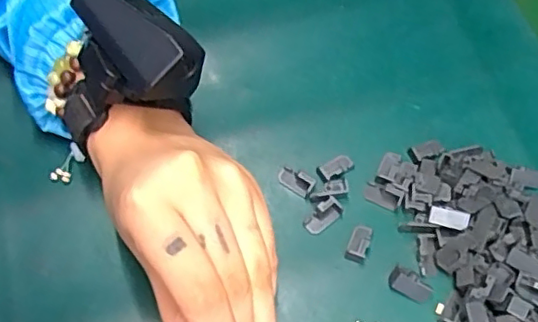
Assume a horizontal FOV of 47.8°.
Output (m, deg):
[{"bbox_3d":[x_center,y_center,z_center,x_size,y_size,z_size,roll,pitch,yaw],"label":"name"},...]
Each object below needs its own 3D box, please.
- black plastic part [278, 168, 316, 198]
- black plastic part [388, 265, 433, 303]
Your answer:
[{"bbox_3d":[0.015,0.012,0.347,0.020,0.004,0.013,26,65,10],"label":"black plastic part"},{"bbox_3d":[0.075,0.065,0.321,0.023,0.004,0.013,26,66,9],"label":"black plastic part"}]

